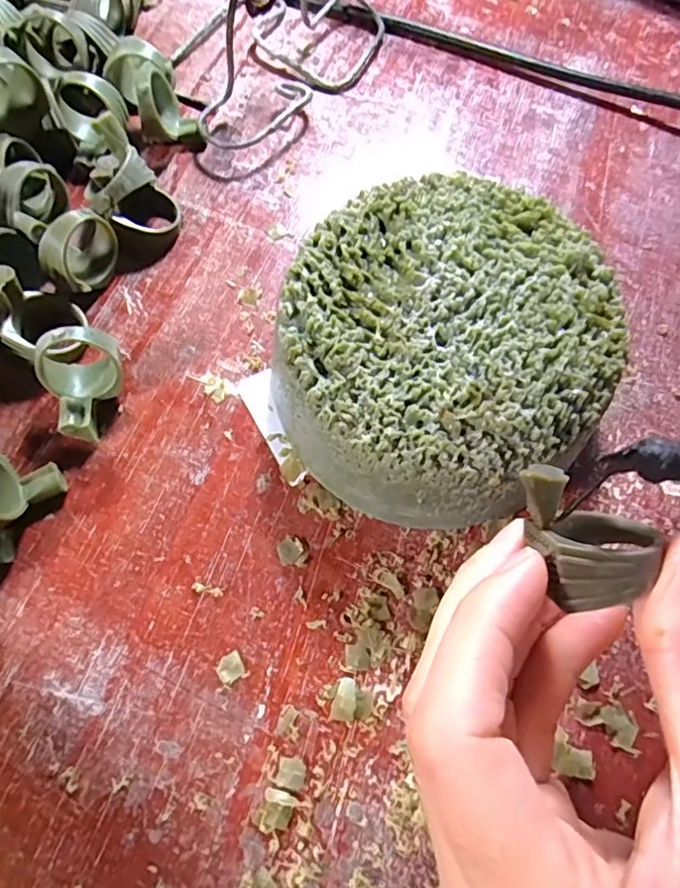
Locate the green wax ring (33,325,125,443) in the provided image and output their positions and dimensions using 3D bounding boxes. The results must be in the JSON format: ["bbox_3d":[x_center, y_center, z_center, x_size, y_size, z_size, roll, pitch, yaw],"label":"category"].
[{"bbox_3d":[-0.083,-0.021,0.181,0.028,0.029,0.025,-32,74,-13],"label":"green wax ring"}]

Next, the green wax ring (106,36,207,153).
[{"bbox_3d":[-0.076,-0.142,0.228,0.023,0.028,0.041,-30,73,-12],"label":"green wax ring"}]

